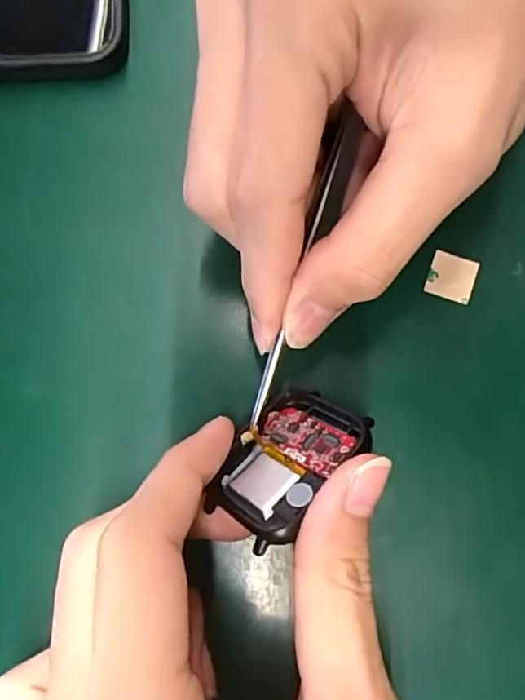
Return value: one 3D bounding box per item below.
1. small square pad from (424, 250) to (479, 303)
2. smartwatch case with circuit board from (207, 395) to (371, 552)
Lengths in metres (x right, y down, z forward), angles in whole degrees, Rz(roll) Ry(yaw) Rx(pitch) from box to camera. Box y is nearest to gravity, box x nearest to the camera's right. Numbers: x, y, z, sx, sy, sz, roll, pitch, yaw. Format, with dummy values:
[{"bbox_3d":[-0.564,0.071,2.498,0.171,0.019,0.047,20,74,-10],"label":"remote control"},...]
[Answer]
[{"bbox_3d":[0.064,-0.025,0.185,0.015,0.004,0.016,19,82,5],"label":"small square pad"},{"bbox_3d":[0.008,0.031,0.159,0.048,0.005,0.037,-43,38,-22],"label":"smartwatch case with circuit board"}]

